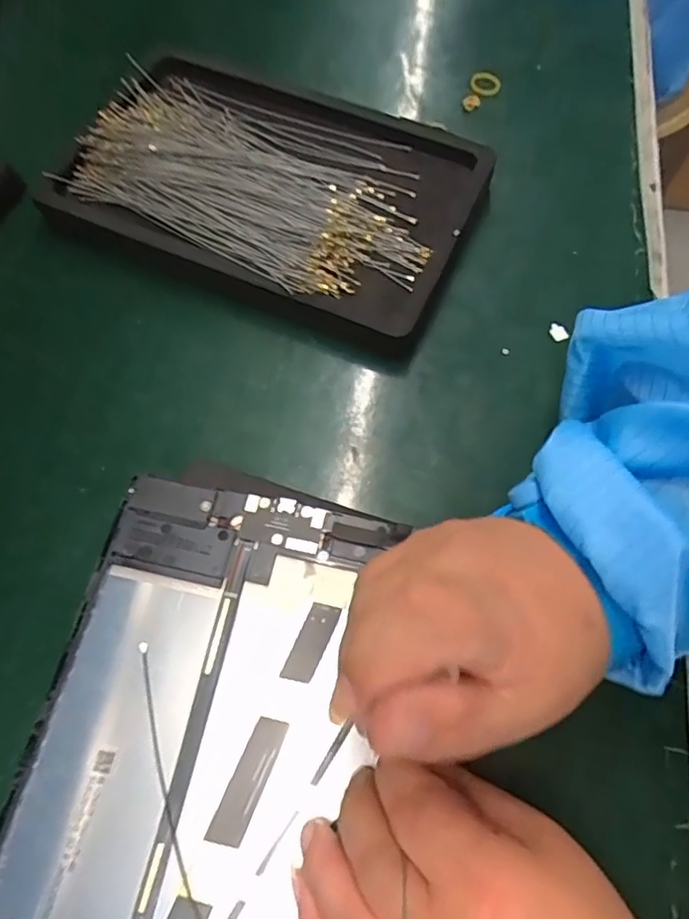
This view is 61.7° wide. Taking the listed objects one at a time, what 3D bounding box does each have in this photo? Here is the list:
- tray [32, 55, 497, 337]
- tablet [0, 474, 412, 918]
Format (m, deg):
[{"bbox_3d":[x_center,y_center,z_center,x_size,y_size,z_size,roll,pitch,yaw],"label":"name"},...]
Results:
[{"bbox_3d":[-0.047,-0.167,0.356,0.240,0.023,0.152,22,70,9],"label":"tray"},{"bbox_3d":[-0.051,0.127,0.219,0.147,0.009,0.236,13,69,5],"label":"tablet"}]

